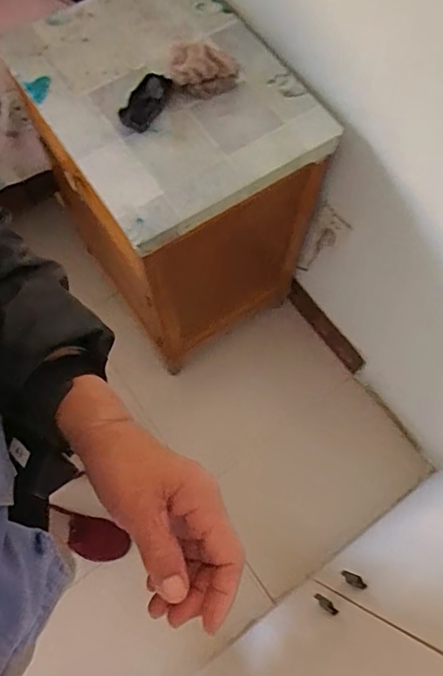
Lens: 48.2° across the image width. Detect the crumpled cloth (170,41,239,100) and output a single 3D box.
[{"bbox_3d":[-0.027,-0.454,0.859,0.118,0.073,0.084,2,70,-1],"label":"crumpled cloth"}]

